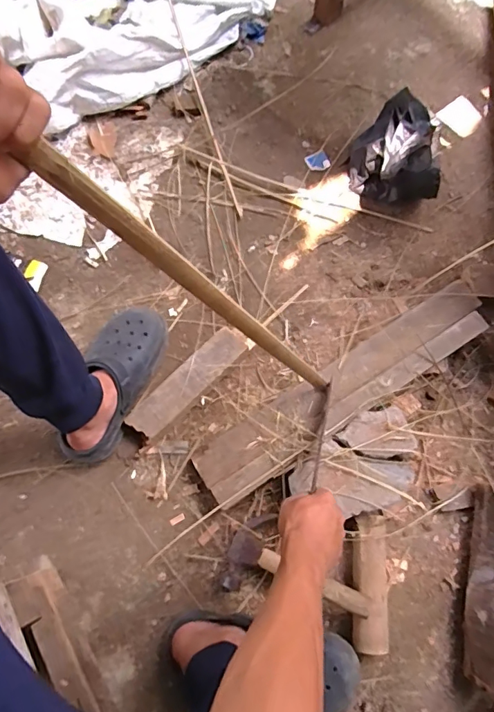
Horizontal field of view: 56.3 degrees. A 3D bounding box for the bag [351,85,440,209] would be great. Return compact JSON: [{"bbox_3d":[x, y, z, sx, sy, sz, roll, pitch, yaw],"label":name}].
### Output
[{"bbox_3d":[0.275,-0.378,0.861,0.147,0.114,0.170,4,74,1],"label":"bag"}]

